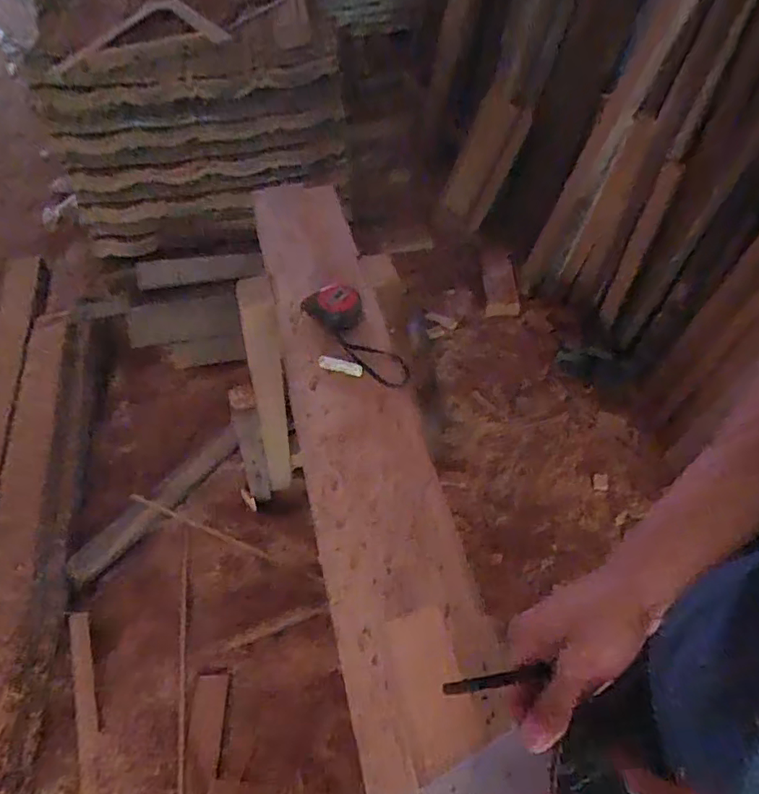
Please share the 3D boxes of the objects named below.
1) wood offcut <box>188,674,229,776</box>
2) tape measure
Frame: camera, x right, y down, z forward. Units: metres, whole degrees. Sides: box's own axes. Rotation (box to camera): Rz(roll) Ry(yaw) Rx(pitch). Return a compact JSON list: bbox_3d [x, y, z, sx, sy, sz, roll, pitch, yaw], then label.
[{"bbox_3d":[-0.334,0.627,1.098,0.061,0.021,0.174,9,47,-14],"label":"wood offcut"},{"bbox_3d":[-0.028,-0.083,0.749,0.070,0.041,0.186,-28,56,-19],"label":"tape measure"}]

